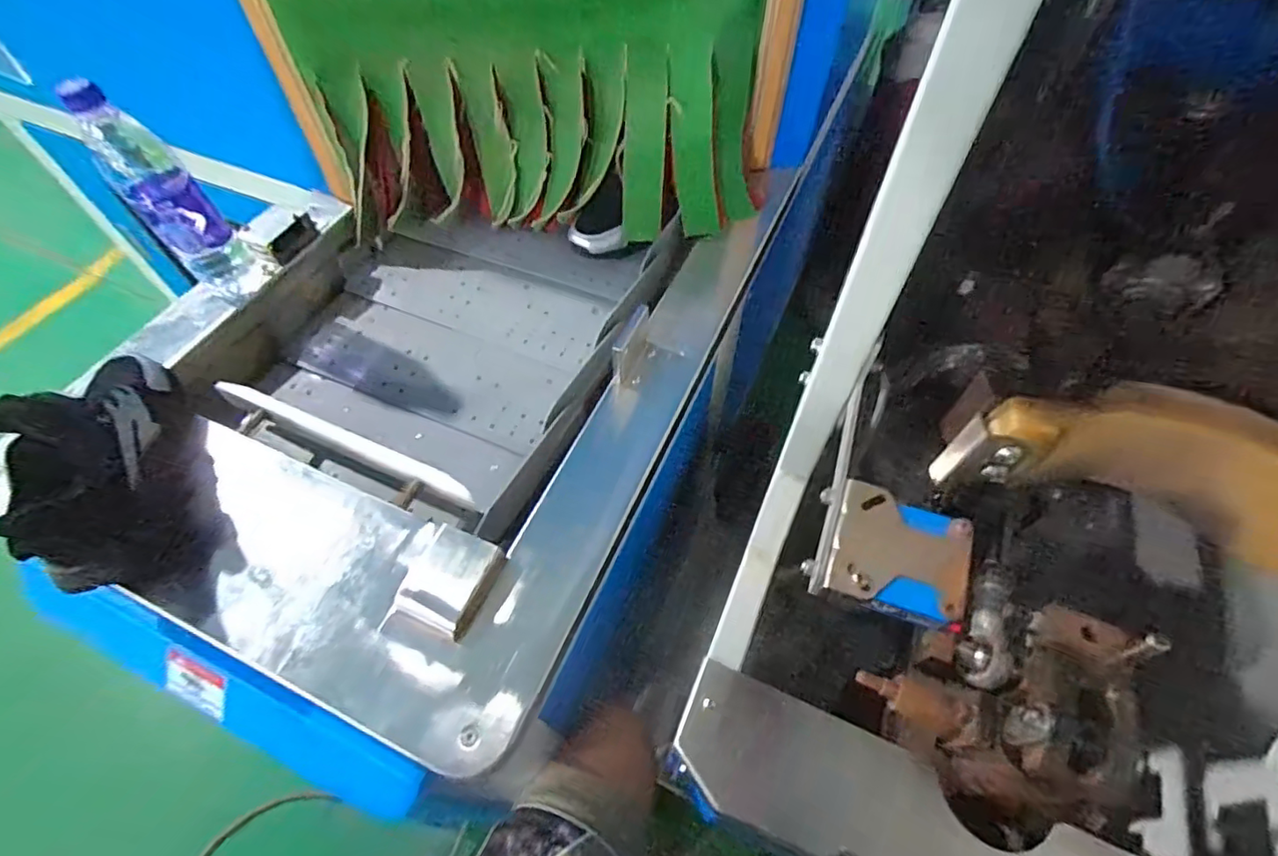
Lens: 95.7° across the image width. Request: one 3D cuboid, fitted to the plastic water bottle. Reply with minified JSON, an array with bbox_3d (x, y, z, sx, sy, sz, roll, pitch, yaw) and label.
[{"bbox_3d":[-0.499,-0.241,0.619,0.061,0.233,0.070,40,65,23],"label":"plastic water bottle"}]

